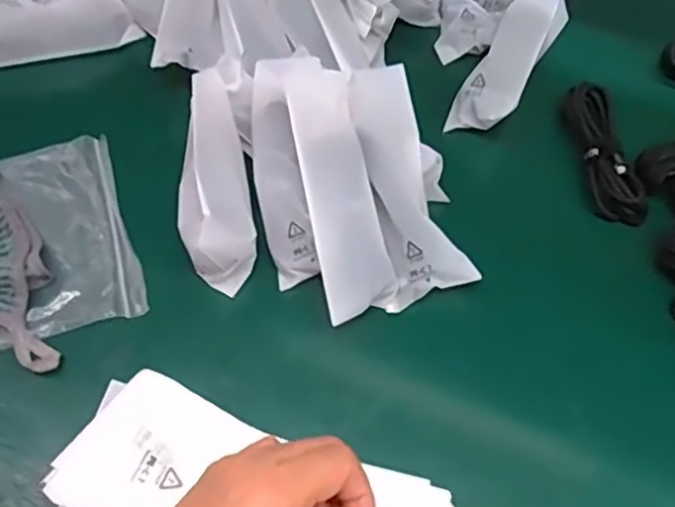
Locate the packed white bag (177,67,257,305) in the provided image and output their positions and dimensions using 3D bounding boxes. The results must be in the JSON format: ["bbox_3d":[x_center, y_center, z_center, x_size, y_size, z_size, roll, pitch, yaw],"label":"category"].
[{"bbox_3d":[-0.084,-0.052,0.440,0.047,0.030,0.151,-10,70,-2],"label":"packed white bag"}]

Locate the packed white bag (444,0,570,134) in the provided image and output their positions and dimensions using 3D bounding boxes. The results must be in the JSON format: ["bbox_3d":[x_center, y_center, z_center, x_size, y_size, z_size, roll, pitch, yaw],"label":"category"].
[{"bbox_3d":[0.136,-0.153,0.512,0.042,0.036,0.152,26,63,13],"label":"packed white bag"}]

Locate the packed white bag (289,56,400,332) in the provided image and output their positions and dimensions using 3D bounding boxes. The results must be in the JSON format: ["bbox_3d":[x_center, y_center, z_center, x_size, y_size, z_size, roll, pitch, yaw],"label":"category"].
[{"bbox_3d":[0.001,-0.043,0.419,0.044,0.022,0.163,-10,82,-7],"label":"packed white bag"}]

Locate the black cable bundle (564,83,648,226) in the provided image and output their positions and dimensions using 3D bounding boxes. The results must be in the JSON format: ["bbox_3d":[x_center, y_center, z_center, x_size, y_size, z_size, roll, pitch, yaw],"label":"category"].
[{"bbox_3d":[0.187,-0.070,0.474,0.030,0.025,0.105,-8,60,-5],"label":"black cable bundle"}]

